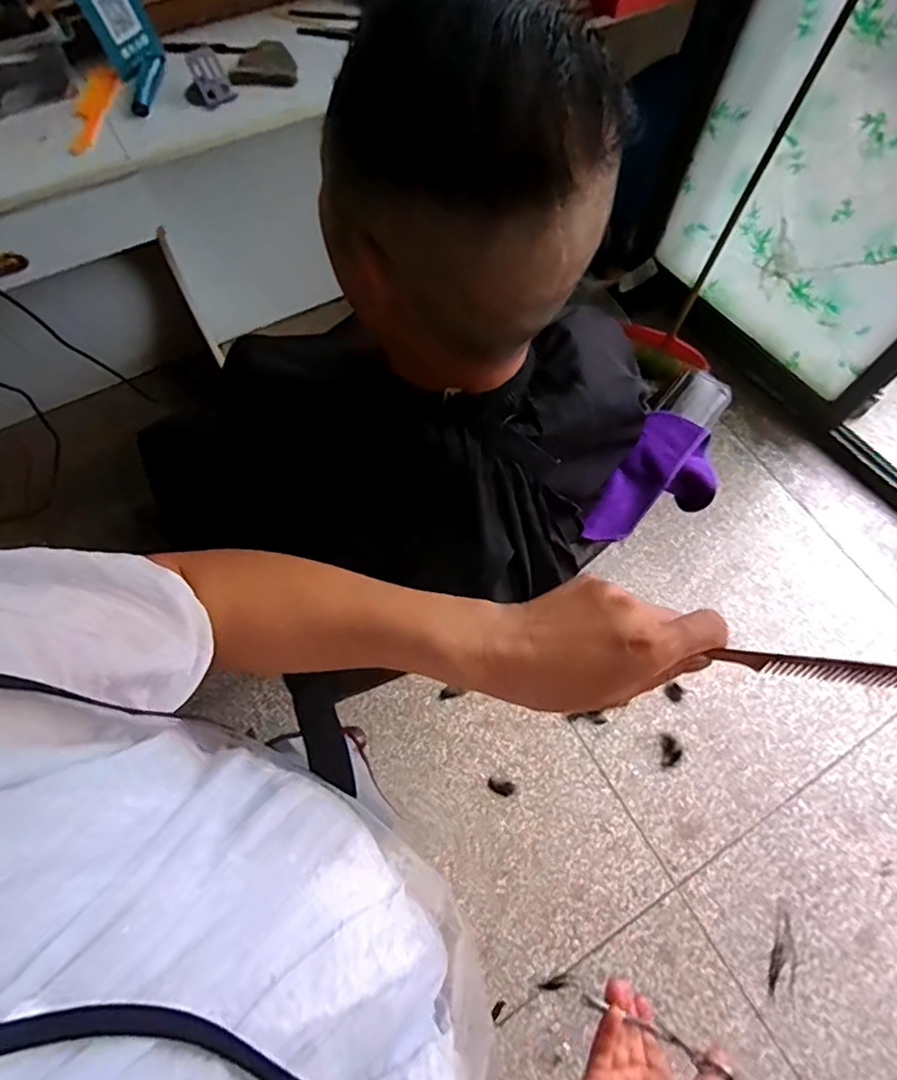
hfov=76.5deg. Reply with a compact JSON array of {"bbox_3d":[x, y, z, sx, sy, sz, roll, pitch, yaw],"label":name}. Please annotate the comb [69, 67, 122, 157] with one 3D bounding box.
[{"bbox_3d":[-0.655,-0.786,1.044,0.013,0.045,0.161,32,96,46],"label":"comb"}]

